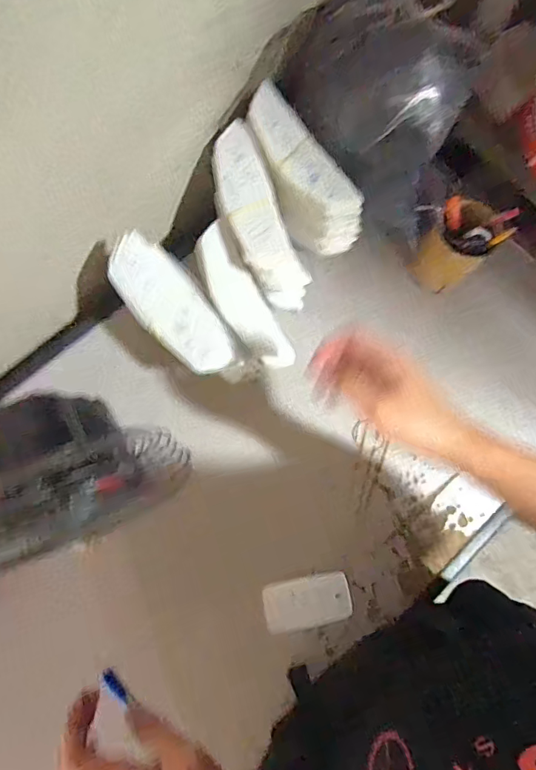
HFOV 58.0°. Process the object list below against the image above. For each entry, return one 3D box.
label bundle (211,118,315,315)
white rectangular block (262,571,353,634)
[{"bbox_3d":[-0.010,-0.196,0.588,0.073,0.056,0.225,-26,107,-7],"label":"label bundle"},{"bbox_3d":[0.047,0.261,0.586,0.103,0.025,0.055,-11,76,-4],"label":"white rectangular block"}]

